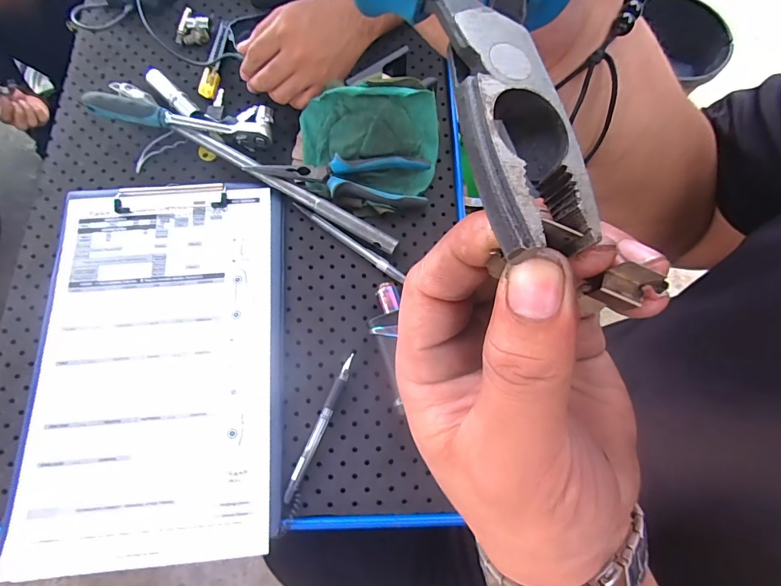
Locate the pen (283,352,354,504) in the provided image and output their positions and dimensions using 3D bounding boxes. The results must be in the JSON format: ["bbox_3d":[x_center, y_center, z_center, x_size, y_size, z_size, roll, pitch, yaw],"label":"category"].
[{"bbox_3d":[-0.063,0.119,0.369,0.012,0.013,0.138,22,74,6],"label":"pen"}]

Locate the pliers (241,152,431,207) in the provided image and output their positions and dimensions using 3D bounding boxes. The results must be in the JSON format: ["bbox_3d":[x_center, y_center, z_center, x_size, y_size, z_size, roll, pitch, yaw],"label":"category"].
[{"bbox_3d":[-0.054,-0.130,0.426,0.185,0.016,0.052,7,73,1],"label":"pliers"}]

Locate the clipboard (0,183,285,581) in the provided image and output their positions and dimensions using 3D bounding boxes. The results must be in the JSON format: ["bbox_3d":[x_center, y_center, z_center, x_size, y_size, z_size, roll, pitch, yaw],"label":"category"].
[{"bbox_3d":[-0.219,0.056,0.383,0.228,0.015,0.349,-3,73,-2],"label":"clipboard"}]

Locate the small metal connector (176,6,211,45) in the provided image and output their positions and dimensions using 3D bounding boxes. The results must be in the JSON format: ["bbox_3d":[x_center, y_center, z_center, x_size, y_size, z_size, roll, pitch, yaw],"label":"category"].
[{"bbox_3d":[-0.246,-0.333,0.499,0.041,0.010,0.048,2,73,0],"label":"small metal connector"}]

